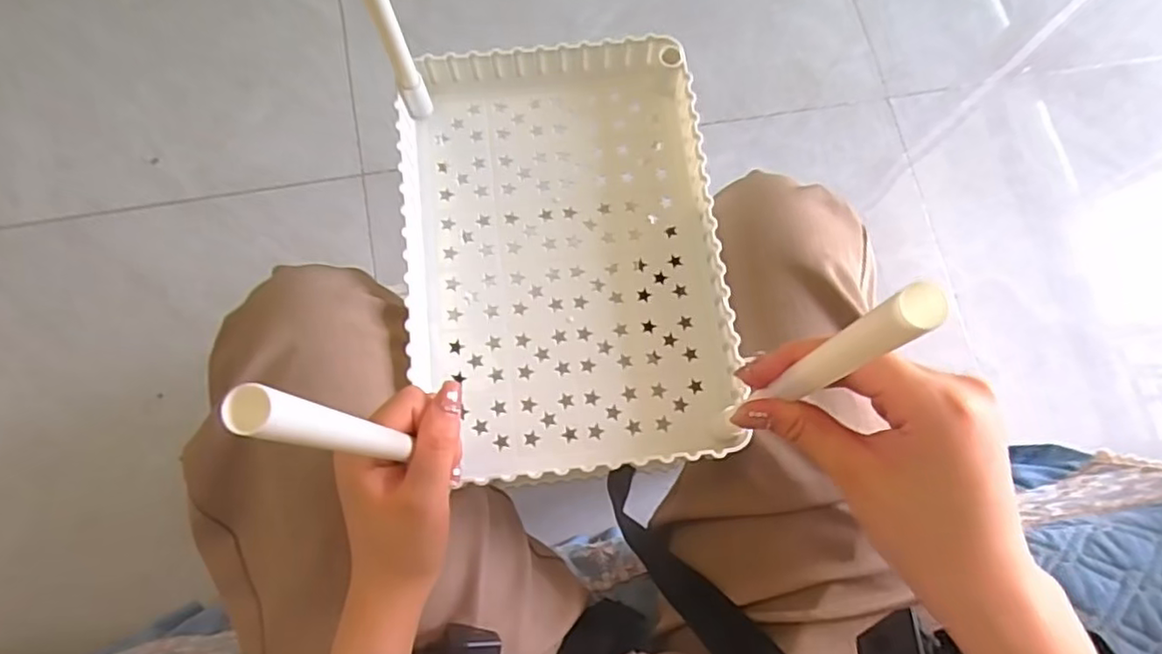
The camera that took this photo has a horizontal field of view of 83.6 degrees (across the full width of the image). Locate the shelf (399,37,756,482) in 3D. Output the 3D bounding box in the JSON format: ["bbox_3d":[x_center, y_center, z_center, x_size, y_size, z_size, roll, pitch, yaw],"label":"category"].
[{"bbox_3d":[-0.012,-0.052,0.425,0.201,0.037,0.286,-5,74,-4],"label":"shelf"}]

